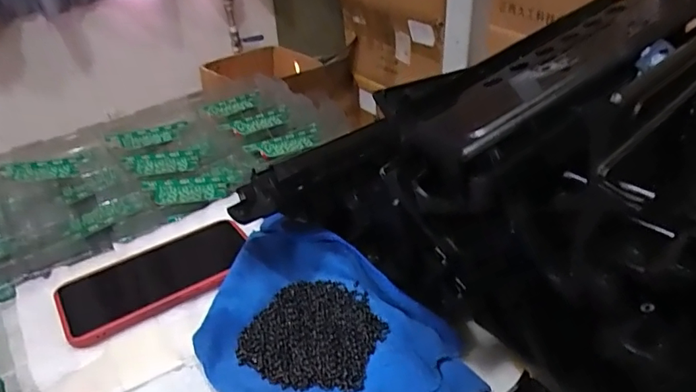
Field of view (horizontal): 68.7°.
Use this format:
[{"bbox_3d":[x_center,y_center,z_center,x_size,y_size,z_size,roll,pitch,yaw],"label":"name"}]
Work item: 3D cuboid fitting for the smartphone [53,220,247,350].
[{"bbox_3d":[-0.165,0.072,0.450,0.161,0.014,0.082,-23,35,-27],"label":"smartphone"}]

